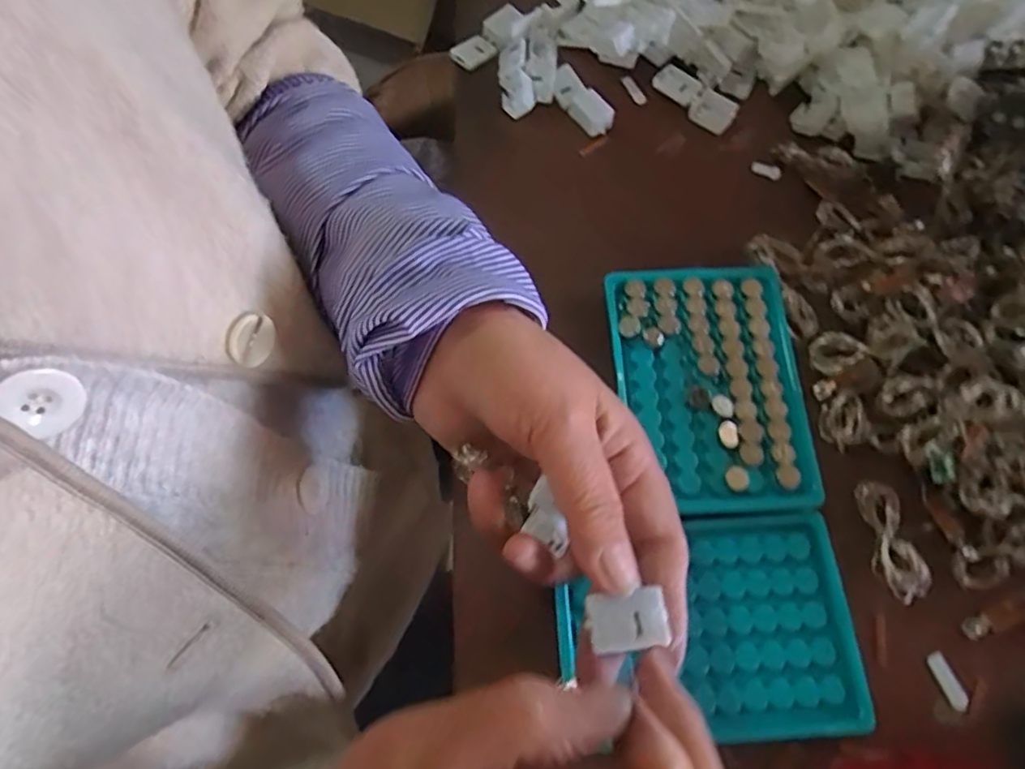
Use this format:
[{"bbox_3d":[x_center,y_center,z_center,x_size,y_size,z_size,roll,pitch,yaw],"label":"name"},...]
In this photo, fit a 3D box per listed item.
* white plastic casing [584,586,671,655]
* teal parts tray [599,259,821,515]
[{"bbox_3d":[0.040,0.082,0.215,0.027,0.004,0.019,-7,69,-3],"label":"white plastic casing"},{"bbox_3d":[0.102,0.000,0.327,0.094,0.014,0.133,-1,70,0],"label":"teal parts tray"}]

